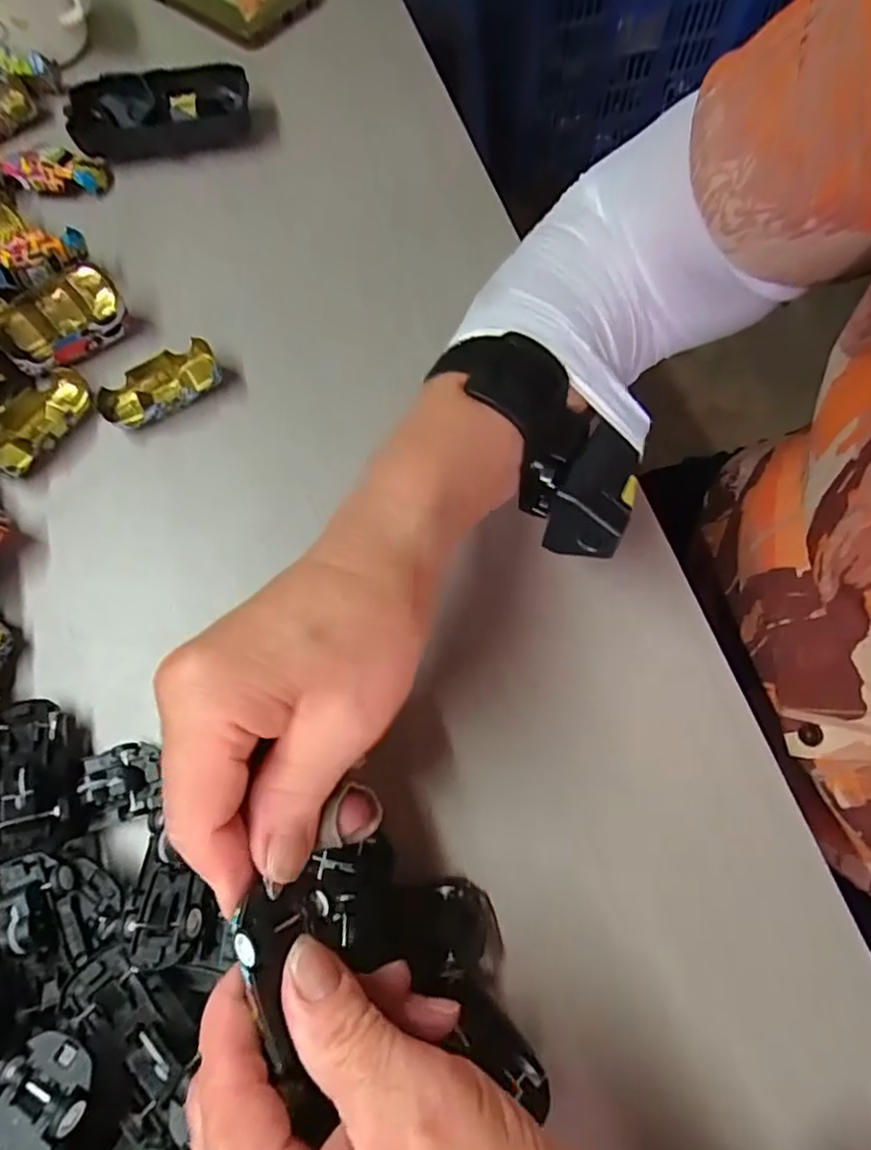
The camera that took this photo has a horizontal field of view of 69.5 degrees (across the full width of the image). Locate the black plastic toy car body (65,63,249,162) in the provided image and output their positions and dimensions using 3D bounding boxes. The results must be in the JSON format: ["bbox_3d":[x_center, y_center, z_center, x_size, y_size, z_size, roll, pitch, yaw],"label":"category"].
[{"bbox_3d":[-0.173,-0.291,0.396,0.108,0.028,0.055,-4,68,0],"label":"black plastic toy car body"}]

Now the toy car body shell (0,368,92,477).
[{"bbox_3d":[-0.207,-0.080,0.325,0.038,0.014,0.061,28,71,11],"label":"toy car body shell"}]

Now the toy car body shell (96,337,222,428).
[{"bbox_3d":[-0.145,-0.099,0.329,0.063,0.015,0.028,-32,71,-11],"label":"toy car body shell"}]

